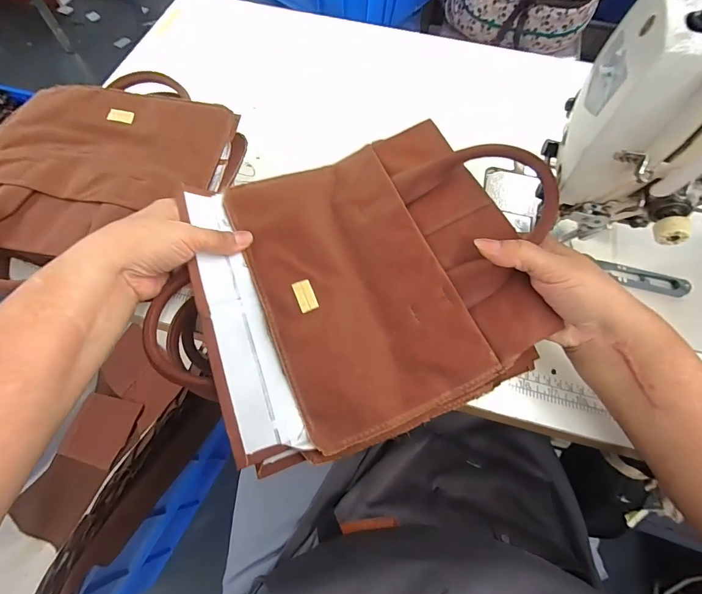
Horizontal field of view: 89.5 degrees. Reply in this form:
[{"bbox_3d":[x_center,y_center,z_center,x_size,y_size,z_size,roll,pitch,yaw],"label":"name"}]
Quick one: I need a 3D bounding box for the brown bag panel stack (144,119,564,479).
[{"bbox_3d":[0.001,-0.017,0.300,0.323,0.072,0.243,-19,67,-10],"label":"brown bag panel stack"}]

